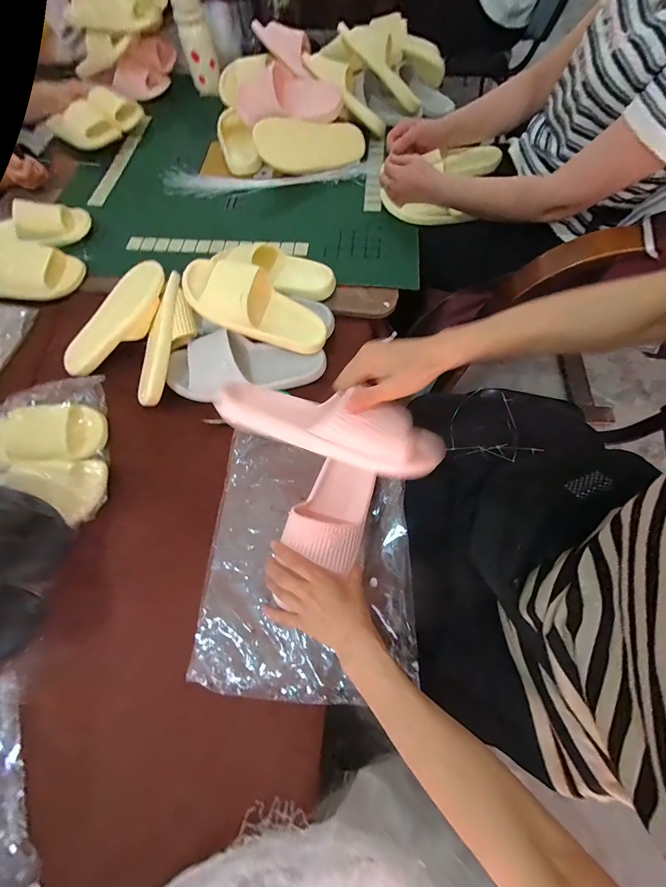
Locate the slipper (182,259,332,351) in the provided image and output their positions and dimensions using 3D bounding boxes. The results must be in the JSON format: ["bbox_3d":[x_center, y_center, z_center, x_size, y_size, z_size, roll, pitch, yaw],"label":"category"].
[{"bbox_3d":[-0.125,-0.234,0.582,0.244,0.061,0.099,22,69,-14],"label":"slipper"}]

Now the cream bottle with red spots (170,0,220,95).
[{"bbox_3d":[-0.374,-1.106,0.951,0.085,0.197,0.080,-16,39,-4],"label":"cream bottle with red spots"}]

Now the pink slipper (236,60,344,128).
[{"bbox_3d":[-0.108,-0.819,0.823,0.246,0.103,0.092,21,70,11],"label":"pink slipper"}]

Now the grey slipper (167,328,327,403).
[{"bbox_3d":[-0.155,-0.130,0.592,0.272,0.065,0.122,6,68,5],"label":"grey slipper"}]

